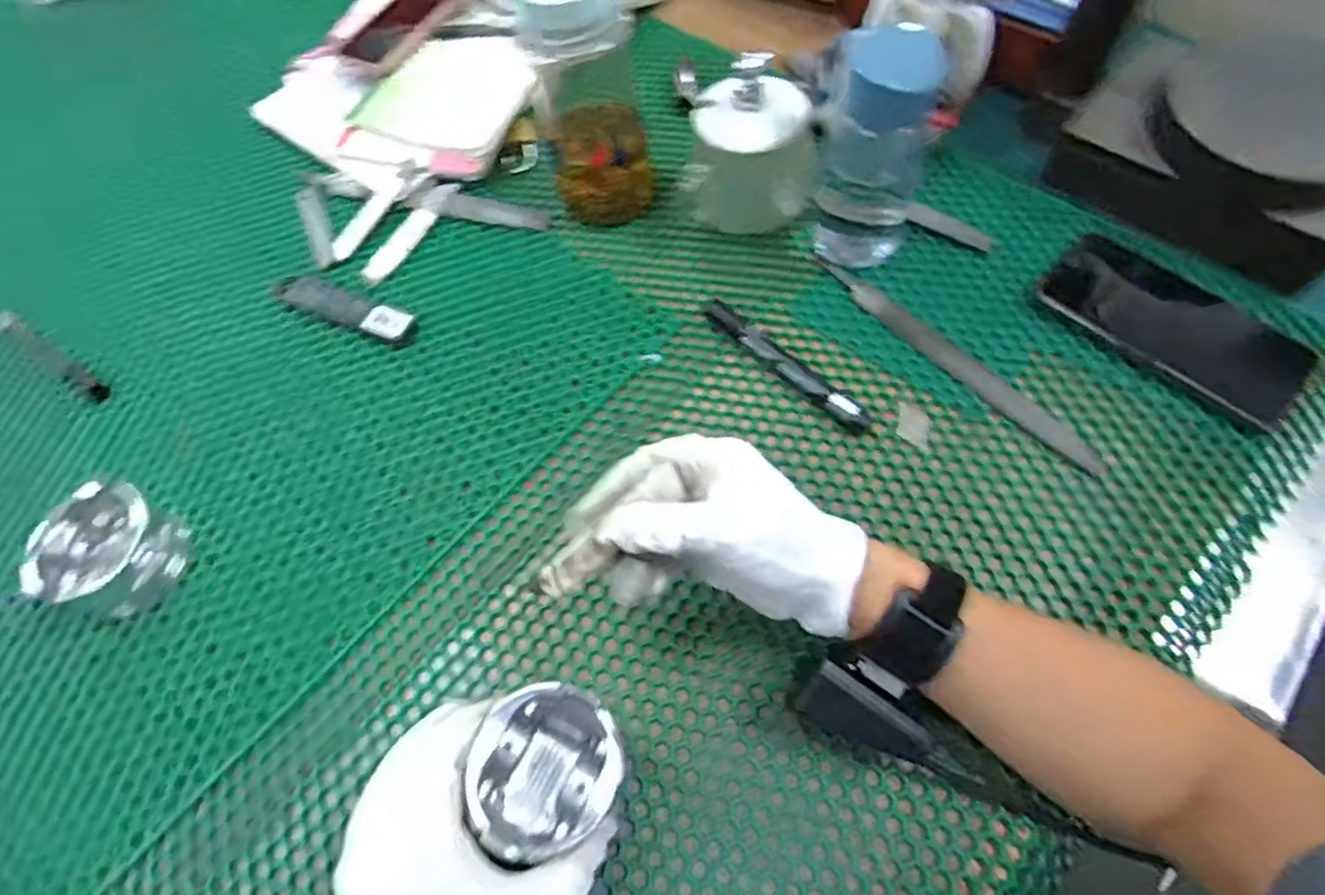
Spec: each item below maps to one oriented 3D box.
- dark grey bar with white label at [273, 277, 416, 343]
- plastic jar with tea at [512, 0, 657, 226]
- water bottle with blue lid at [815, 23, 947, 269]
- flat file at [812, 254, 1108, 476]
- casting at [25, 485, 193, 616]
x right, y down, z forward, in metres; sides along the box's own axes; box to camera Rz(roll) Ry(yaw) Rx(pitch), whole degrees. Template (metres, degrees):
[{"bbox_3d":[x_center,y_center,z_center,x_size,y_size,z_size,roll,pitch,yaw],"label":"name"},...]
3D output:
[{"bbox_3d":[-0.249,-0.110,0.534,0.129,0.013,0.028,22,67,15],"label":"dark grey bar with white label"},{"bbox_3d":[-0.053,-0.252,0.490,0.076,0.159,0.080,-12,62,-1],"label":"plastic jar with tea"},{"bbox_3d":[0.141,-0.200,0.468,0.079,0.144,0.059,15,65,12],"label":"water bottle with blue lid"},{"bbox_3d":[0.200,-0.068,0.479,0.018,0.006,0.242,-39,66,-15],"label":"flat file"},{"bbox_3d":[-0.345,0.067,0.433,0.067,0.049,0.074,16,65,12],"label":"casting"}]

